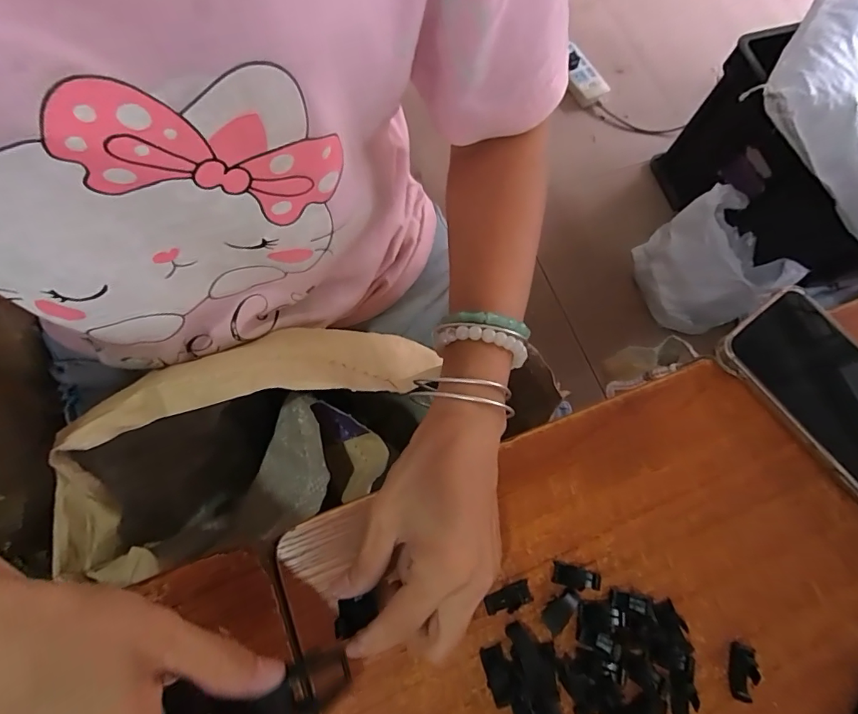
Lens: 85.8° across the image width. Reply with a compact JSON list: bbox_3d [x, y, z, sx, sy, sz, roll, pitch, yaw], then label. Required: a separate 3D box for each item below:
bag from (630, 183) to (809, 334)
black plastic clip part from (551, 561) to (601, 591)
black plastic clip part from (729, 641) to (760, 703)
[{"bbox_3d":[0.539,-0.186,0.916,0.162,0.199,0.237,-16,75,-8],"label":"bag"},{"bbox_3d":[0.083,0.125,0.261,0.026,0.006,0.011,15,72,3],"label":"black plastic clip part"},{"bbox_3d":[0.171,0.172,0.251,0.012,0.009,0.027,14,71,2],"label":"black plastic clip part"}]

